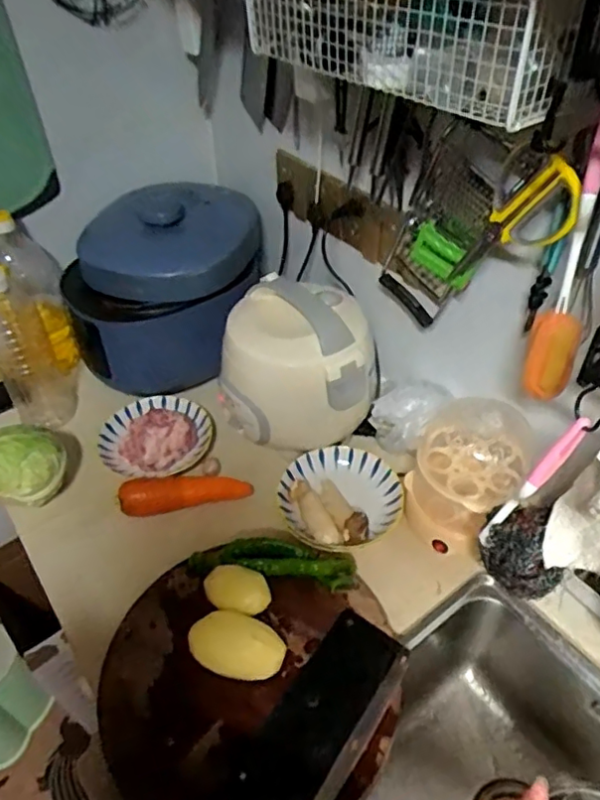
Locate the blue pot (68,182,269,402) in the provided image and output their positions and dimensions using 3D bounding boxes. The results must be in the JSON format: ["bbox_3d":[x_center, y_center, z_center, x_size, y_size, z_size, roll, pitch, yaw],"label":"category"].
[{"bbox_3d":[-0.226,-0.196,1.026,0.332,0.261,0.274,-7,44,-5],"label":"blue pot"}]

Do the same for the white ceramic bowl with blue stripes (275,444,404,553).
[{"bbox_3d":[0.059,0.128,0.826,0.169,0.052,0.165,-1,44,1],"label":"white ceramic bowl with blue stripes"}]

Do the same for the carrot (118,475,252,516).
[{"bbox_3d":[-0.164,0.129,0.850,0.185,0.041,0.047,-8,44,-7],"label":"carrot"}]

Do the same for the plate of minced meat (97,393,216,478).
[{"bbox_3d":[-0.228,0.048,0.930,0.176,0.065,0.164,-14,45,-13],"label":"plate of minced meat"}]

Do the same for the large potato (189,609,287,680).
[{"bbox_3d":[-0.068,0.270,0.643,0.104,0.048,0.060,8,44,10],"label":"large potato"}]

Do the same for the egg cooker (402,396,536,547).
[{"bbox_3d":[0.208,0.091,0.751,0.136,0.164,0.131,10,45,13],"label":"egg cooker"}]

